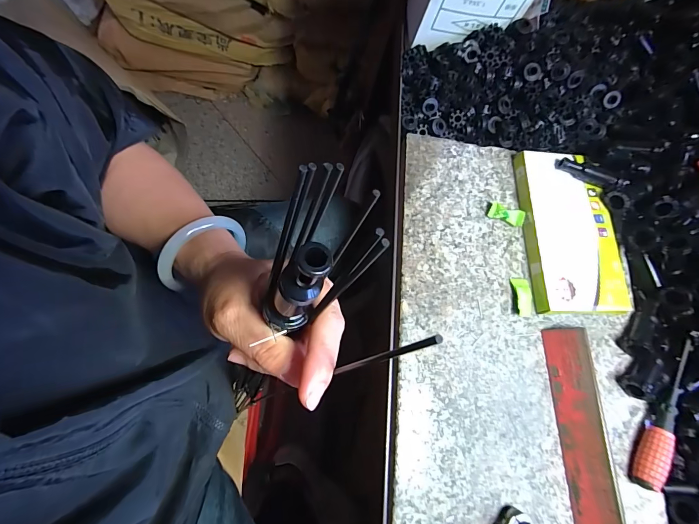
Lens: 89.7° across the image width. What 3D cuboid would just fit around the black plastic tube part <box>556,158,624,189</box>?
[{"bbox_3d":[0.258,-0.095,0.380,0.065,0.015,0.014,23,73,-2],"label":"black plastic tube part"}]

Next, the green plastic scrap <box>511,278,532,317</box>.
[{"bbox_3d":[0.177,0.035,0.356,0.018,0.009,0.039,0,75,-8],"label":"green plastic scrap"}]

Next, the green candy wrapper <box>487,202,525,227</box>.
[{"bbox_3d":[0.168,-0.051,0.372,0.037,0.008,0.019,21,73,-2],"label":"green candy wrapper"}]

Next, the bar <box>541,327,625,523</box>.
[{"bbox_3d":[0.209,0.175,0.307,0.029,0.020,0.227,1,74,-8],"label":"bar"}]

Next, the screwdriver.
[{"bbox_3d":[0.301,0.141,0.327,0.020,0.019,0.143,36,73,3],"label":"screwdriver"}]

